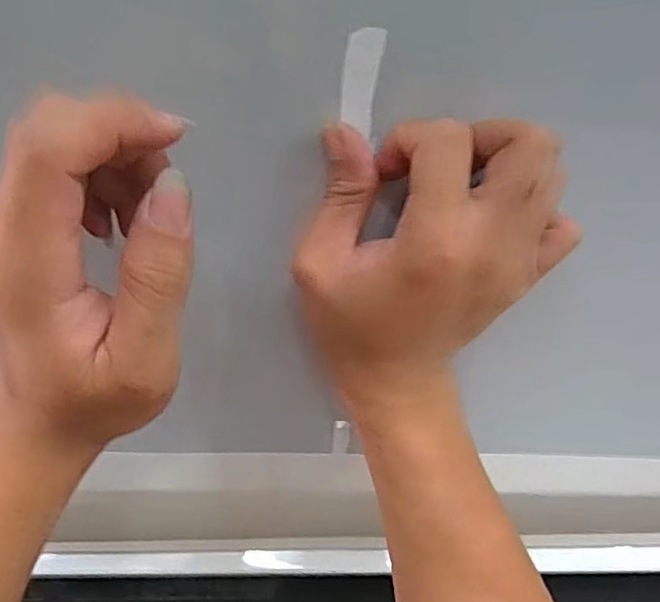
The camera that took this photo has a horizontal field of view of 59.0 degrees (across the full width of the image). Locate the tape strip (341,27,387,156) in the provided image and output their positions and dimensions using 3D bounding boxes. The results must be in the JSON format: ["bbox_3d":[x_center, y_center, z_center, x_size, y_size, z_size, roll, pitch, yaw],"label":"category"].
[{"bbox_3d":[0.013,-0.087,0.240,0.016,0.045,0.004,1,36,-5],"label":"tape strip"}]

